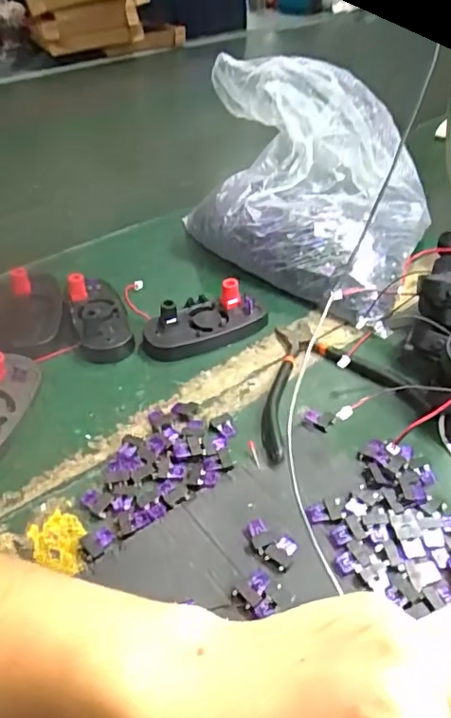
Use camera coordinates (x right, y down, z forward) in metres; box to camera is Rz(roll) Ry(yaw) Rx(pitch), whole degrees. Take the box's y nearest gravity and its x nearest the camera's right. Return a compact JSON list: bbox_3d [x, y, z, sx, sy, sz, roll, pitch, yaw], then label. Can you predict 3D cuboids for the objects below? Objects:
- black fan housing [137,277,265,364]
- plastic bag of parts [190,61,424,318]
[{"bbox_3d":[-0.020,-0.036,0.472,0.111,0.034,0.049,-20,44,-19],"label":"black fan housing"},{"bbox_3d":[0.068,-0.176,0.529,0.241,0.166,0.188,18,45,22],"label":"plastic bag of parts"}]

